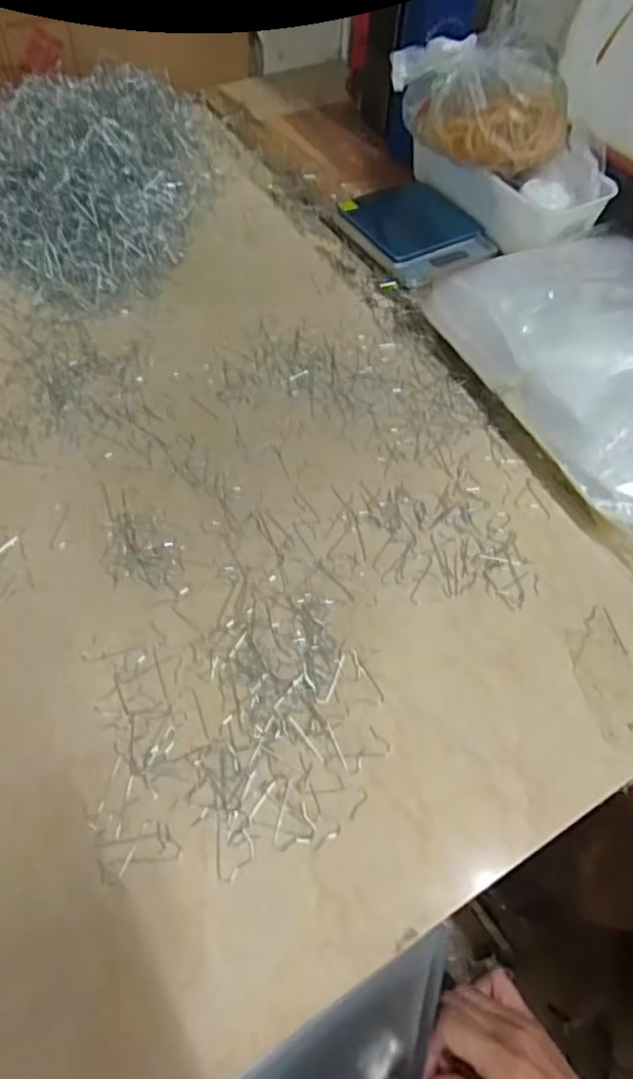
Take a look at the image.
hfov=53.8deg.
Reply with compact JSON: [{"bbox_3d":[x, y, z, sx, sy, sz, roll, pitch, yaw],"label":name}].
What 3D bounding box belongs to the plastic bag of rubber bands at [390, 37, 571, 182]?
[{"bbox_3d":[0.143,-0.381,0.538,0.156,0.069,0.099,19,59,8],"label":"plastic bag of rubber bands"}]

